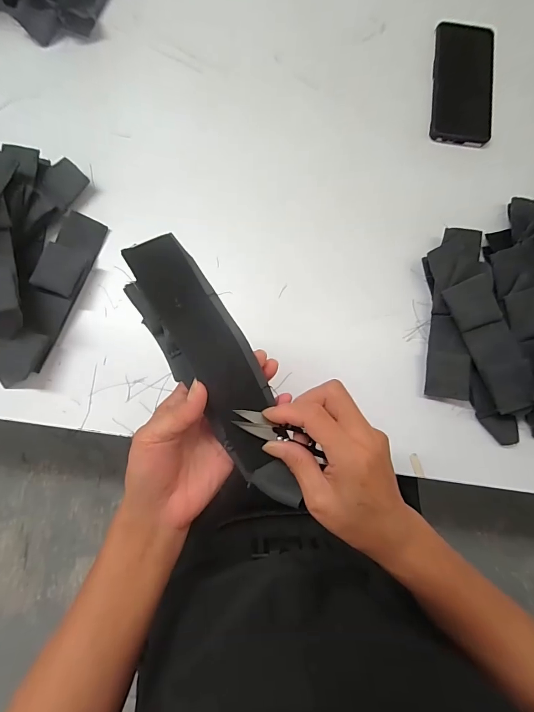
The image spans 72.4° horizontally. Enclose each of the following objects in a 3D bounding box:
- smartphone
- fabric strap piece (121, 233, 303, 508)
[{"bbox_3d":[0.262,-0.362,0.484,0.082,0.007,0.175,7,83,-2],"label":"smartphone"},{"bbox_3d":[-0.034,0.012,0.260,0.054,0.026,0.201,-28,98,-6],"label":"fabric strap piece"}]

